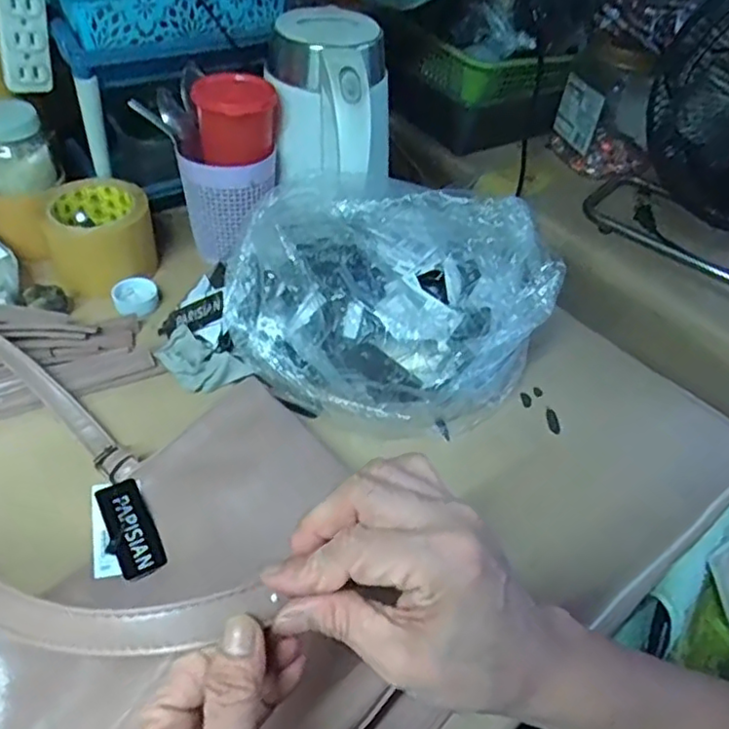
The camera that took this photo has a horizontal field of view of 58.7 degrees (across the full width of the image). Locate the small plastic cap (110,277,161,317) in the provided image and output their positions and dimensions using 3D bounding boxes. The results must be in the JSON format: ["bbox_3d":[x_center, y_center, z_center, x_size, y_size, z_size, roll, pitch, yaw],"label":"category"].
[{"bbox_3d":[-0.219,-0.064,0.624,0.042,0.023,0.038,-15,49,-21],"label":"small plastic cap"}]

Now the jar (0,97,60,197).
[{"bbox_3d":[-0.333,-0.205,0.624,0.059,0.081,0.059,4,45,-4],"label":"jar"}]

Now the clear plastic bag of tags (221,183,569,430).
[{"bbox_3d":[0.021,-0.054,0.558,0.245,0.127,0.210,26,47,17],"label":"clear plastic bag of tags"}]

